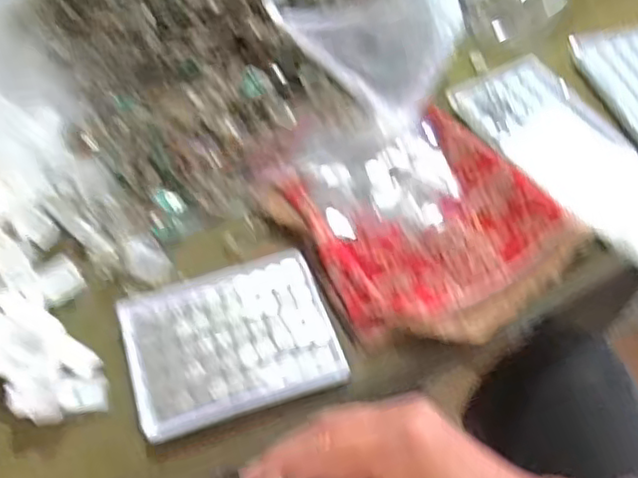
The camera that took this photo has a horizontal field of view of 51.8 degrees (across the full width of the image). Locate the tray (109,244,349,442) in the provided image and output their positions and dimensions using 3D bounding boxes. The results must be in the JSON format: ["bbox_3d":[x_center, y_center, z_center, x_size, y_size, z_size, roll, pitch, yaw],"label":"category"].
[{"bbox_3d":[-0.059,0.064,0.431,0.128,0.012,0.102,-16,58,-11],"label":"tray"}]

